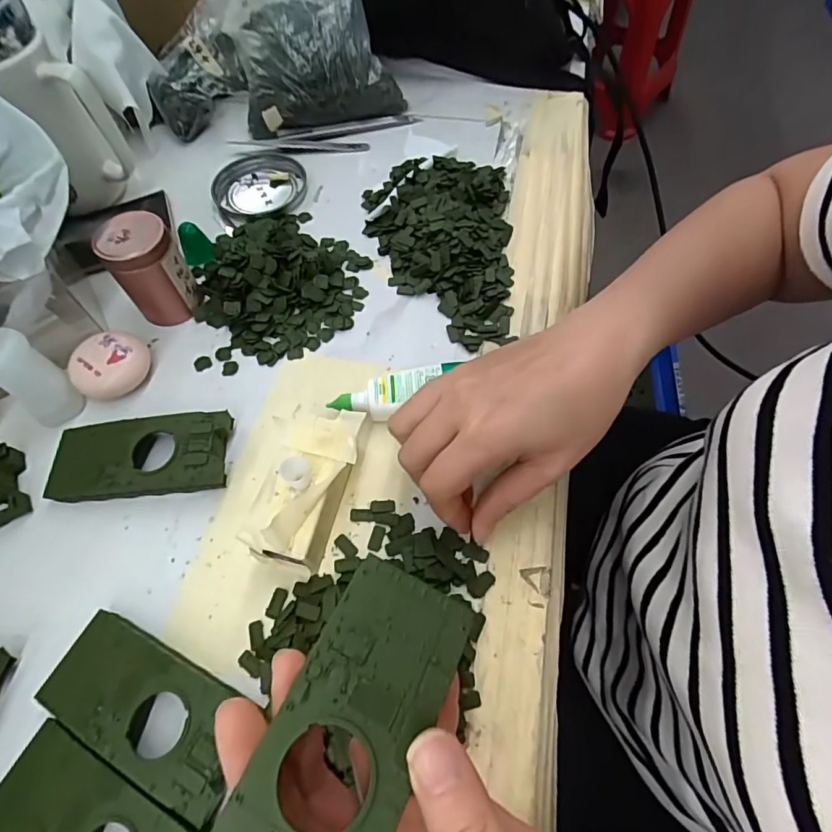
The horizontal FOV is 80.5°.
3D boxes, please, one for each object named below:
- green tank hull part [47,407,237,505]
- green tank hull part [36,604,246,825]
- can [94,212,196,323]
[{"bbox_3d":[-0.166,0.025,0.296,0.105,0.022,0.047,-5,61,-1],"label":"green tank hull part"},{"bbox_3d":[-0.125,0.137,0.232,0.104,0.021,0.047,23,64,14],"label":"green tank hull part"},{"bbox_3d":[-0.181,-0.100,0.338,0.045,0.066,0.041,-32,65,-15],"label":"can"}]

